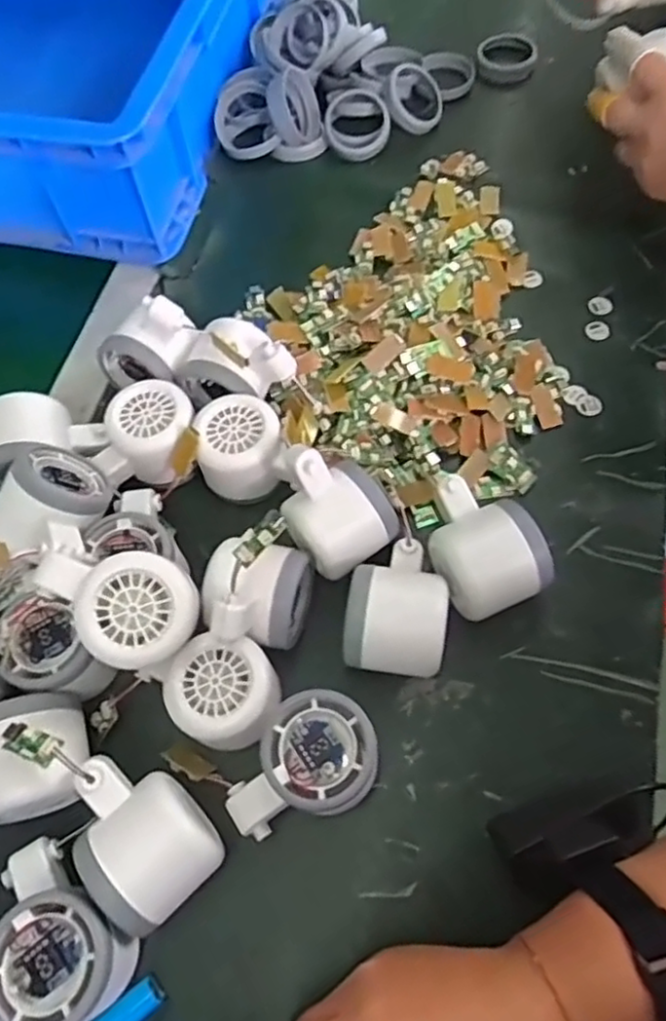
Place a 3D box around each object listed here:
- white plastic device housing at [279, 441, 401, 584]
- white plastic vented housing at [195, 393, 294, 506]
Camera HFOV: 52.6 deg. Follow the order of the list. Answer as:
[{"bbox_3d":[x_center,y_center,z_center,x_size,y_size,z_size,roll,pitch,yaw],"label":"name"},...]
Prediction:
[{"bbox_3d":[0.000,-0.002,0.408,0.058,0.060,0.071,-37,67,-14],"label":"white plastic device housing"},{"bbox_3d":[-0.060,-0.041,0.448,0.056,0.040,0.057,-12,63,-3],"label":"white plastic vented housing"}]

